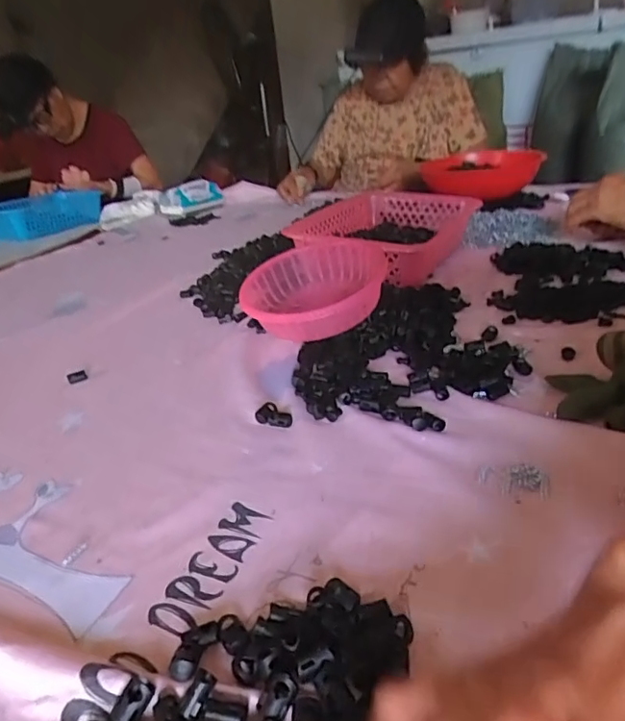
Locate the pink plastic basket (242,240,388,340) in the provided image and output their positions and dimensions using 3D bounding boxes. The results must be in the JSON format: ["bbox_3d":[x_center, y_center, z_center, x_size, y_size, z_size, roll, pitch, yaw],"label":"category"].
[{"bbox_3d":[0.002,-0.081,0.641,0.155,0.076,0.168,2,27,12],"label":"pink plastic basket"}]

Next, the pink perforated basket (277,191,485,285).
[{"bbox_3d":[0.114,-0.198,0.859,0.212,0.071,0.321,10,30,26],"label":"pink perforated basket"}]

